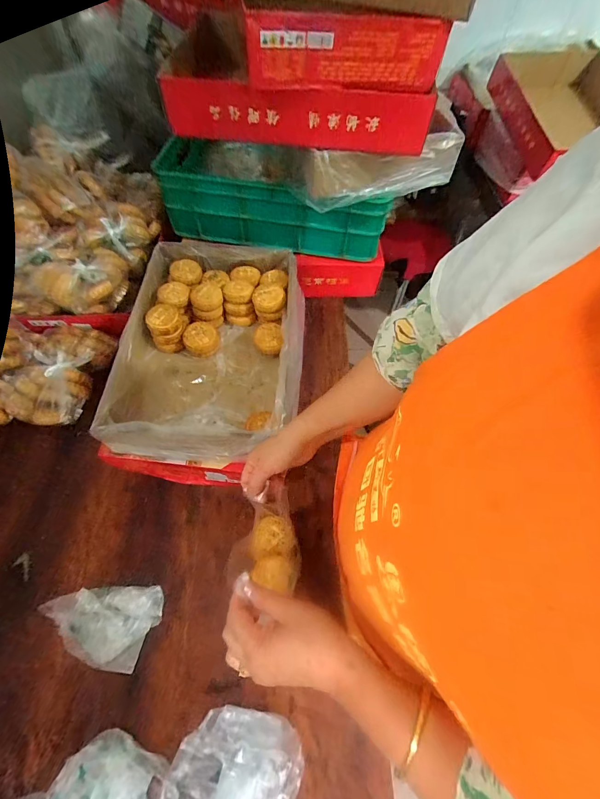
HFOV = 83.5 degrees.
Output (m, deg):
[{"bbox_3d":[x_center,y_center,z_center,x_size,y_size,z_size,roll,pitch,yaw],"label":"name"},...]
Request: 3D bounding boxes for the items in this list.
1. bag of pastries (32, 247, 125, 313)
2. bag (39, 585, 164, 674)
[{"bbox_3d":[-0.437,-0.241,0.689,0.173,0.081,0.110,-33,67,-18],"label":"bag of pastries"},{"bbox_3d":[-0.319,0.363,0.538,0.191,0.045,0.112,1,62,-1],"label":"bag"}]

